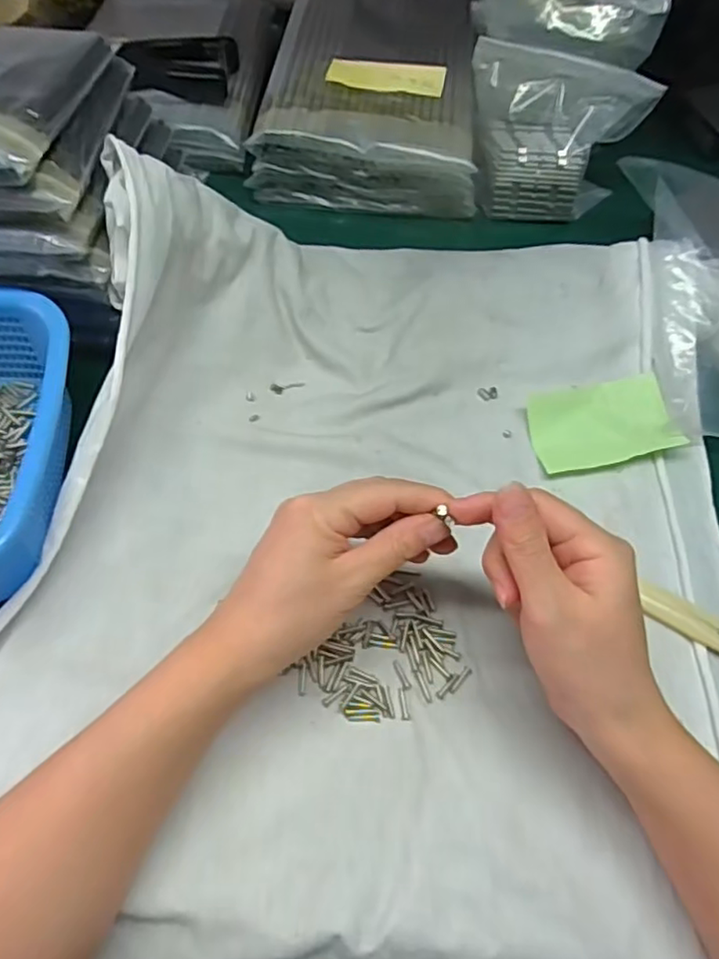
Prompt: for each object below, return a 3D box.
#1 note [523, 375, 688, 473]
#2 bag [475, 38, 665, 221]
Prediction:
[{"bbox_3d":[0.164,-0.041,0.424,0.093,0.008,0.065,-7,62,-6],"label":"note"},{"bbox_3d":[0.159,-0.279,0.514,0.143,0.112,0.067,4,61,-1],"label":"bag"}]

